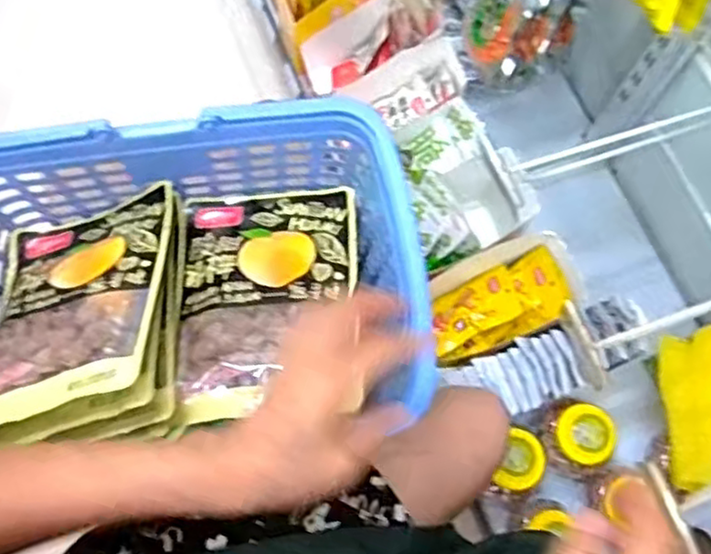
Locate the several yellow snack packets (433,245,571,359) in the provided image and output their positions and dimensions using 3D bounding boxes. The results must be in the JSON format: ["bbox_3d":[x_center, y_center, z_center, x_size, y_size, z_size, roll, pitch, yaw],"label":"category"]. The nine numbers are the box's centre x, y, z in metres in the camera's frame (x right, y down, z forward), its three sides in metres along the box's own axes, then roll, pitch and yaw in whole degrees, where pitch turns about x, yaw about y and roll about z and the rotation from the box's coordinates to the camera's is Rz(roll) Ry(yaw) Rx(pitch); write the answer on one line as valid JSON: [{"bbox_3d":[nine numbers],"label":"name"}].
[{"bbox_3d":[0.194,0.038,0.948,0.187,0.034,0.097,-25,65,18],"label":"several yellow snack packets"}]

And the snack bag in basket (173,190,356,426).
[{"bbox_3d":[-0.080,0.014,0.616,0.160,0.022,0.244,-7,49,5],"label":"snack bag in basket"}]

